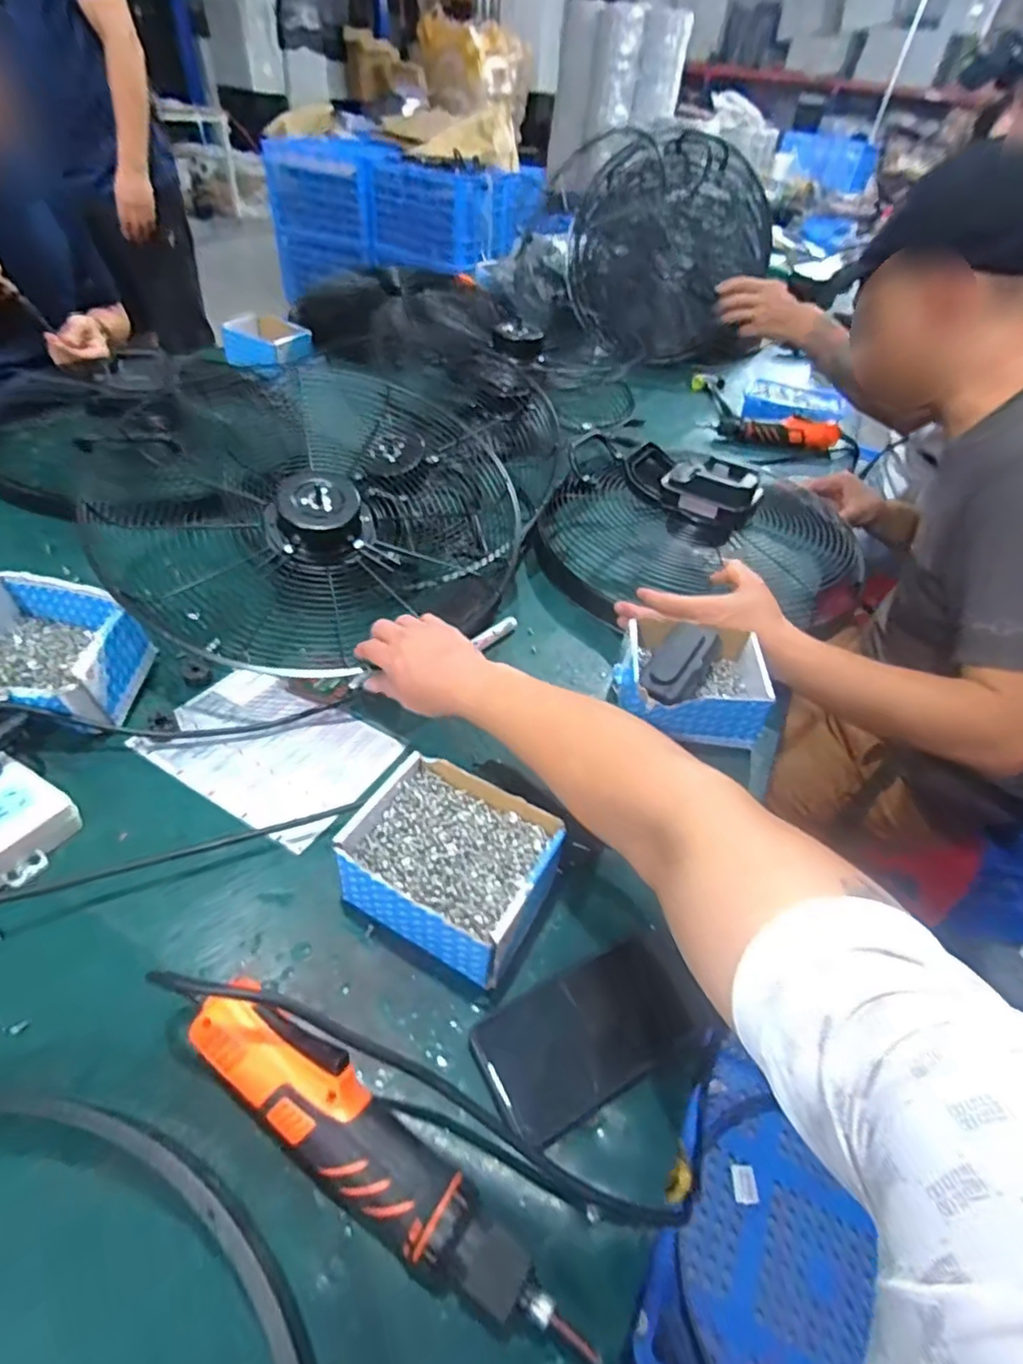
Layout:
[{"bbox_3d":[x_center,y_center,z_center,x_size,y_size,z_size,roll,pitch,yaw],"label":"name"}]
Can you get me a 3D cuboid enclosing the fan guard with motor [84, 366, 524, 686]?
[{"bbox_3d":[-0.258,-0.239,0.765,0.473,0.144,0.535,-19,49,-26],"label":"fan guard with motor"}]

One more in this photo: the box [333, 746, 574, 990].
[{"bbox_3d":[-0.045,0.136,0.440,0.142,0.074,0.113,27,48,18],"label":"box"}]

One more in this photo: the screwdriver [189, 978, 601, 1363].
[{"bbox_3d":[-0.073,0.257,0.321,0.257,0.050,0.047,29,48,19],"label":"screwdriver"}]

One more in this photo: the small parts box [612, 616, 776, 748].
[{"bbox_3d":[0.180,-0.001,0.612,0.139,0.080,0.122,4,45,-4],"label":"small parts box"}]

